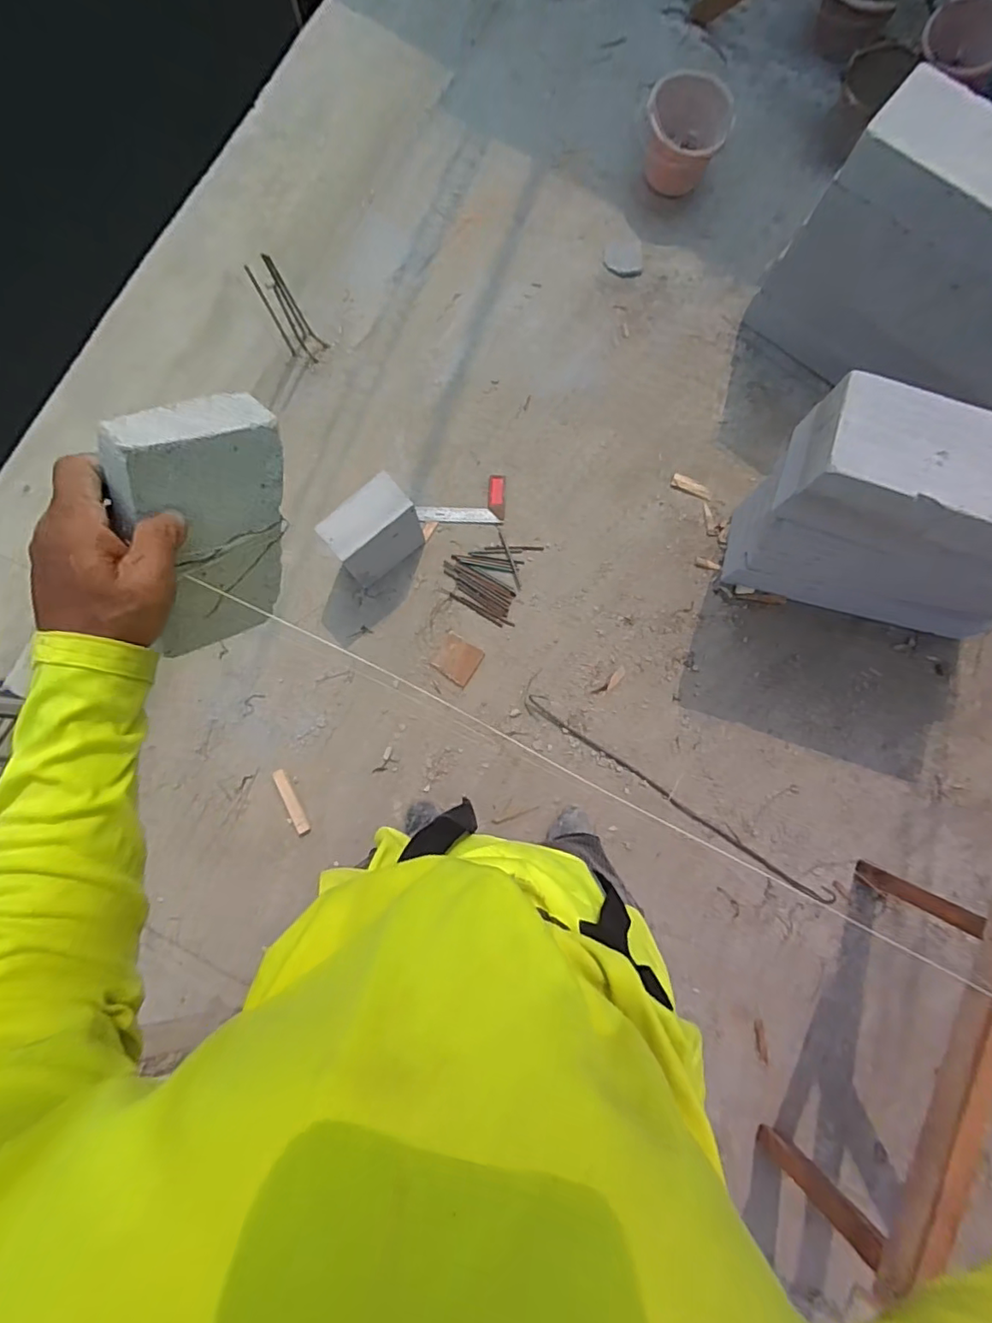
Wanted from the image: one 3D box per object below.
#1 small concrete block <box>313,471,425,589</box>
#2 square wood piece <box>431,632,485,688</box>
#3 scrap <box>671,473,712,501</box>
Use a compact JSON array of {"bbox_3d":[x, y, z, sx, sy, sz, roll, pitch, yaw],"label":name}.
[{"bbox_3d":[-0.279,-0.289,1.306,0.205,0.247,0.103,-41,82,-7],"label":"small concrete block"},{"bbox_3d":[-0.095,-0.005,1.379,0.102,0.011,0.099,30,81,5],"label":"square wood piece"},{"bbox_3d":[0.503,-0.446,1.444,0.107,0.020,0.033,26,80,5],"label":"scrap"}]

